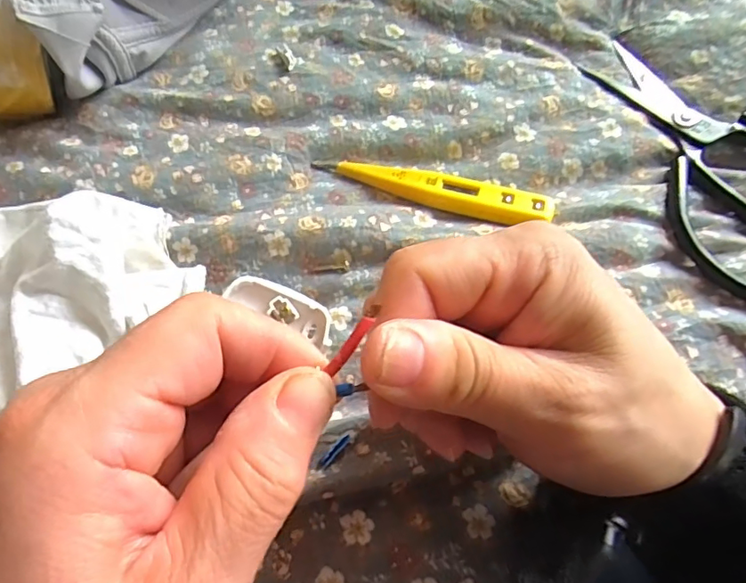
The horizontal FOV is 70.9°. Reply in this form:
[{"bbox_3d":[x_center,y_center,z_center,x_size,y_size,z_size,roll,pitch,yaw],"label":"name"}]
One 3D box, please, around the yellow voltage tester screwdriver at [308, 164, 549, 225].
[{"bbox_3d":[0.030,-0.054,0.270,0.120,0.010,0.020,17,69,6],"label":"yellow voltage tester screwdriver"}]

